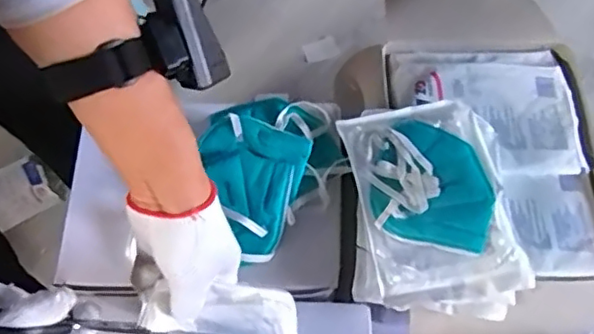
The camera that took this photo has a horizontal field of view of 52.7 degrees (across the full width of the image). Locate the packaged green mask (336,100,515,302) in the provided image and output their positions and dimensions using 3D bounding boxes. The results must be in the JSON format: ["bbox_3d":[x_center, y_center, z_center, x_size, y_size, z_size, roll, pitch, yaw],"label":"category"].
[{"bbox_3d":[0.123,0.018,0.535,0.135,0.024,0.171,-10,66,-2],"label":"packaged green mask"}]

